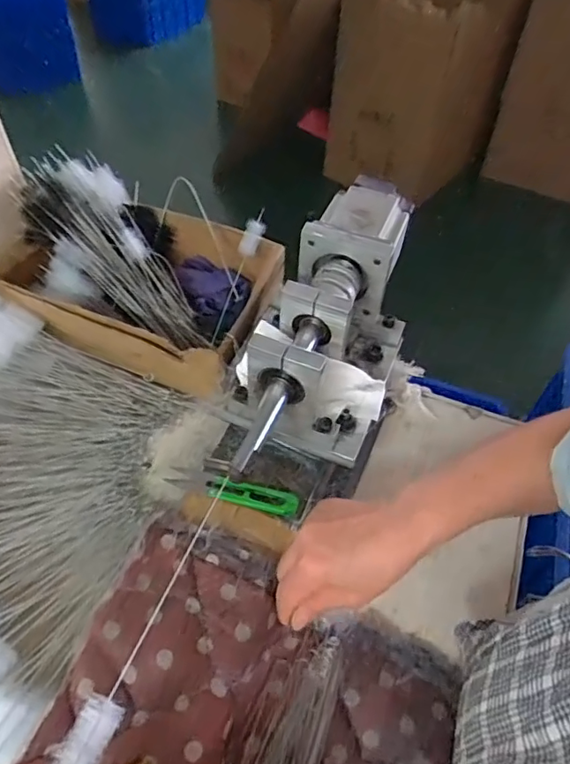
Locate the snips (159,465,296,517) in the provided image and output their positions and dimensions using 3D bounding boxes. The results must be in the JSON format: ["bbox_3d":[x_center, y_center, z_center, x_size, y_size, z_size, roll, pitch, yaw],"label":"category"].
[{"bbox_3d":[-0.045,0.095,0.476,0.114,0.009,0.025,13,51,6],"label":"snips"}]

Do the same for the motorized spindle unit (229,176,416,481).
[{"bbox_3d":[0.048,-0.048,0.515,0.120,0.138,0.303,19,52,11],"label":"motorized spindle unit"}]

